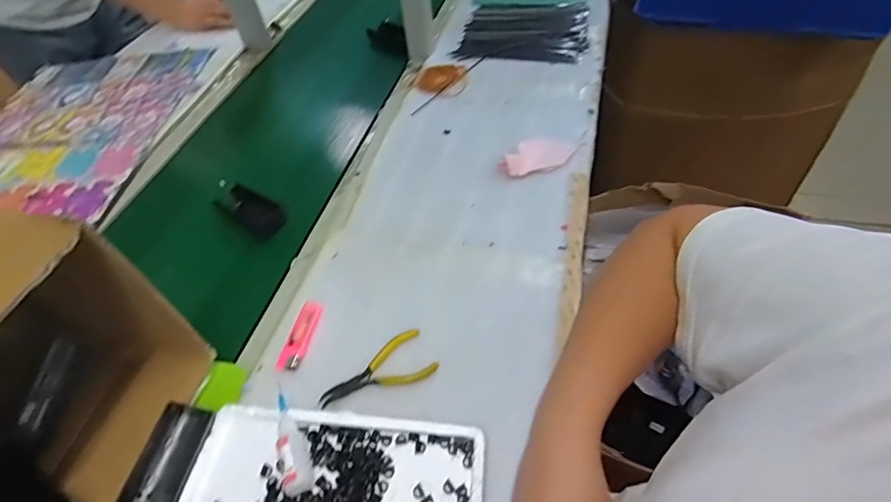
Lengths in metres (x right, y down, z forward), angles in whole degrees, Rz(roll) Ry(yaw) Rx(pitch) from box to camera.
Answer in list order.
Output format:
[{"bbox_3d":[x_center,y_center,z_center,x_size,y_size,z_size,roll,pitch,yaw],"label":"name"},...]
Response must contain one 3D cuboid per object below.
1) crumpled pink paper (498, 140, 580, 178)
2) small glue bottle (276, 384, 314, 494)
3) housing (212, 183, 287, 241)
[{"bbox_3d":[0.127,-0.134,0.684,0.118,0.020,0.056,-14,50,-6],"label":"crumpled pink paper"},{"bbox_3d":[-0.140,0.165,0.438,0.022,0.022,0.098,-20,51,-11],"label":"small glue bottle"},{"bbox_3d":[-0.268,-0.055,0.680,0.105,0.021,0.051,30,59,27],"label":"housing"}]

